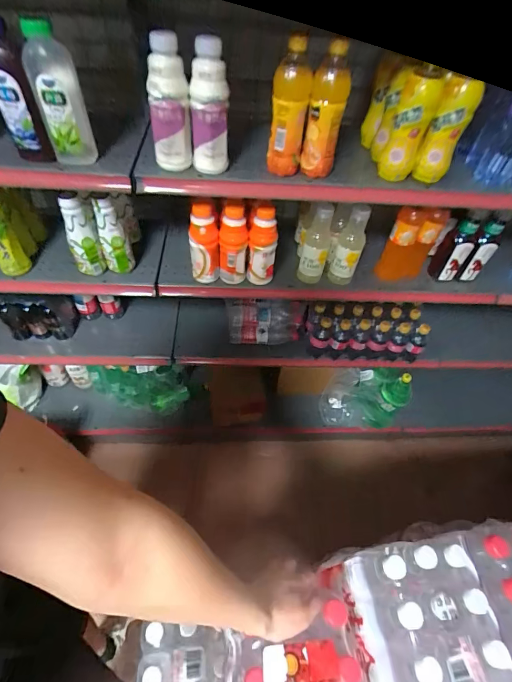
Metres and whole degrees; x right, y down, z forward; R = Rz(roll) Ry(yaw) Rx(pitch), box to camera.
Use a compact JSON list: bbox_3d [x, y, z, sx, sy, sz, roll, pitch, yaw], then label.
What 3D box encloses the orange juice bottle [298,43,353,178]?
[{"bbox_3d":[0.127,-0.405,0.637,0.065,0.196,0.059,13,51,6],"label":"orange juice bottle"}]

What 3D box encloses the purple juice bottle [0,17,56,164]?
[{"bbox_3d":[-0.409,-0.412,0.595,0.055,0.199,0.070,-28,59,-25],"label":"purple juice bottle"}]

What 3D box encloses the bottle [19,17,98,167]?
[{"bbox_3d":[-0.343,-0.423,0.616,0.079,0.194,0.078,-15,54,-17],"label":"bottle"}]

